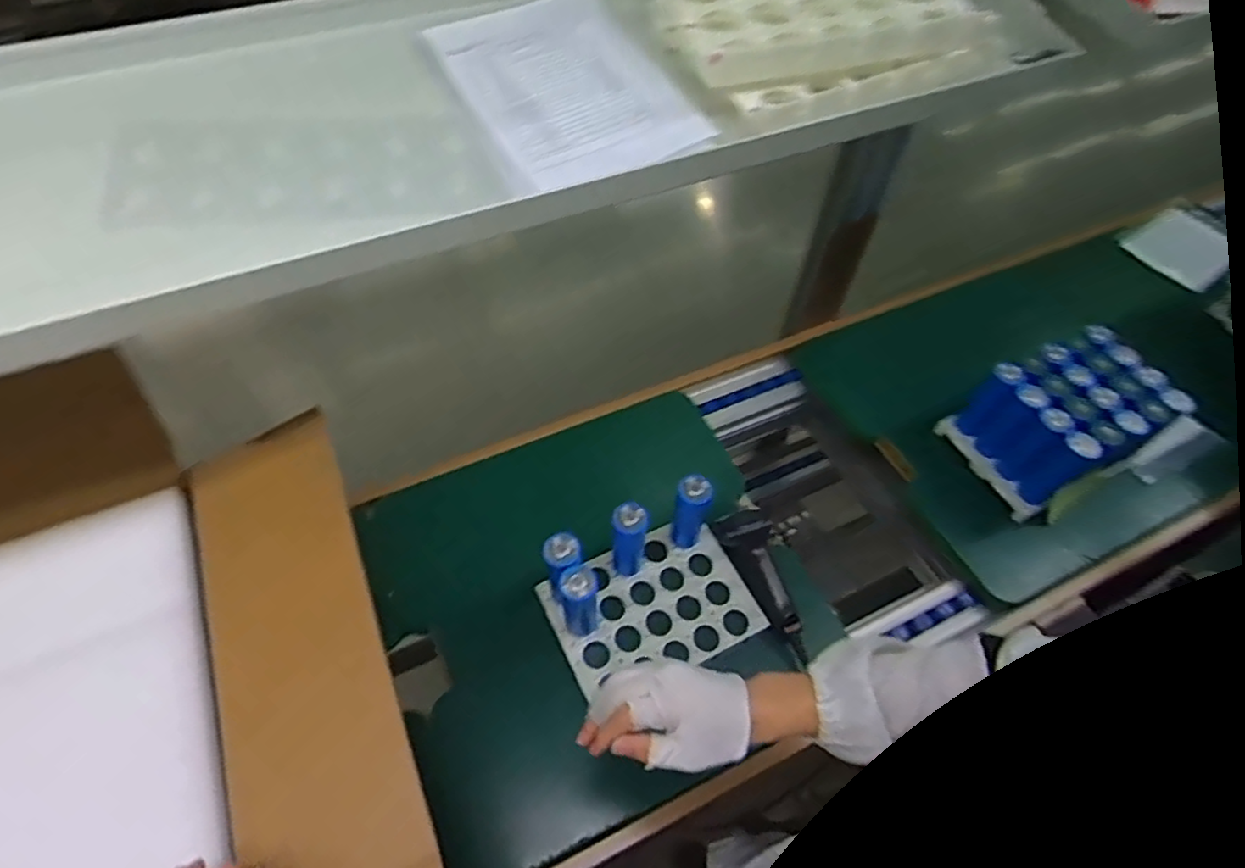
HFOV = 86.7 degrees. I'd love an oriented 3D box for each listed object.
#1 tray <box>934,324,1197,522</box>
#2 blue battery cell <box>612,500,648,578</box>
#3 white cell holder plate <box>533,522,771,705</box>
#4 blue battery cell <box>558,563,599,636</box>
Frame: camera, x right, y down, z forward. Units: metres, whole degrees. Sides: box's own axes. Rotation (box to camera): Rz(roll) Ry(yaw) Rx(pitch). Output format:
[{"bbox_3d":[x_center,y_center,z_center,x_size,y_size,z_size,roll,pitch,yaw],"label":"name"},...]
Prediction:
[{"bbox_3d":[0.602,-0.024,0.905,0.202,0.164,0.173,-19,58,-14],"label":"tray"},{"bbox_3d":[0.008,0.128,0.795,0.037,0.129,0.036,1,55,-1],"label":"blue battery cell"},{"bbox_3d":[0.035,0.211,0.815,0.236,0.022,0.171,-21,59,-16],"label":"white cell holder plate"},{"bbox_3d":[-0.048,0.189,0.743,0.039,0.119,0.040,1,55,-1],"label":"blue battery cell"}]

